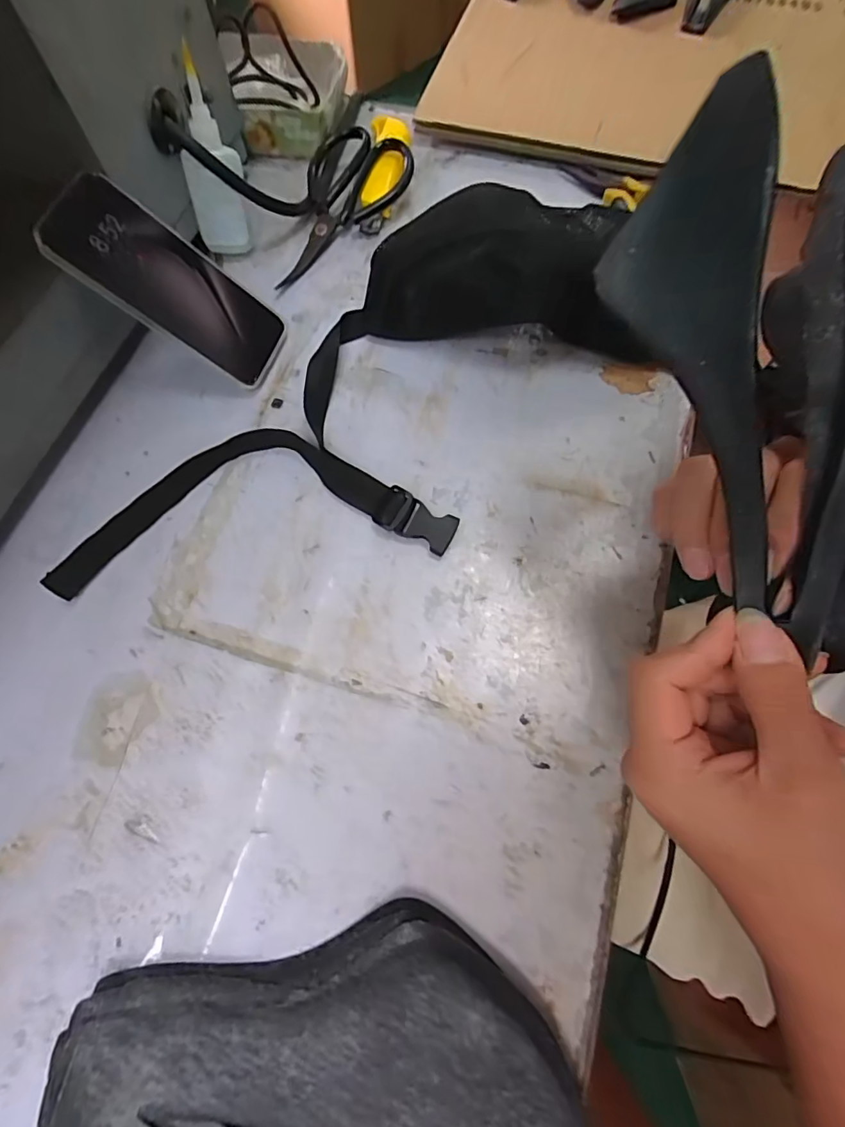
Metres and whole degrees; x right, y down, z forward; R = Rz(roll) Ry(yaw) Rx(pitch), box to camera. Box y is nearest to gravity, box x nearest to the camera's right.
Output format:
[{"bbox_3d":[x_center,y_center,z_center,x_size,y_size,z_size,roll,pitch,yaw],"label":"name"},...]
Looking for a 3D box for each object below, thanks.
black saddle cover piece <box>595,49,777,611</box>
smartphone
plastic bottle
[{"bbox_3d":[0.113,-0.084,0.203,0.055,0.037,0.198,-9,91,-2],"label":"black saddle cover piece"},{"bbox_3d":[-0.187,-0.211,0.388,0.163,0.011,0.080,30,67,-31],"label":"smartphone"},{"bbox_3d":[-0.177,-0.334,0.424,0.047,0.128,0.031,4,39,3],"label":"plastic bottle"}]

